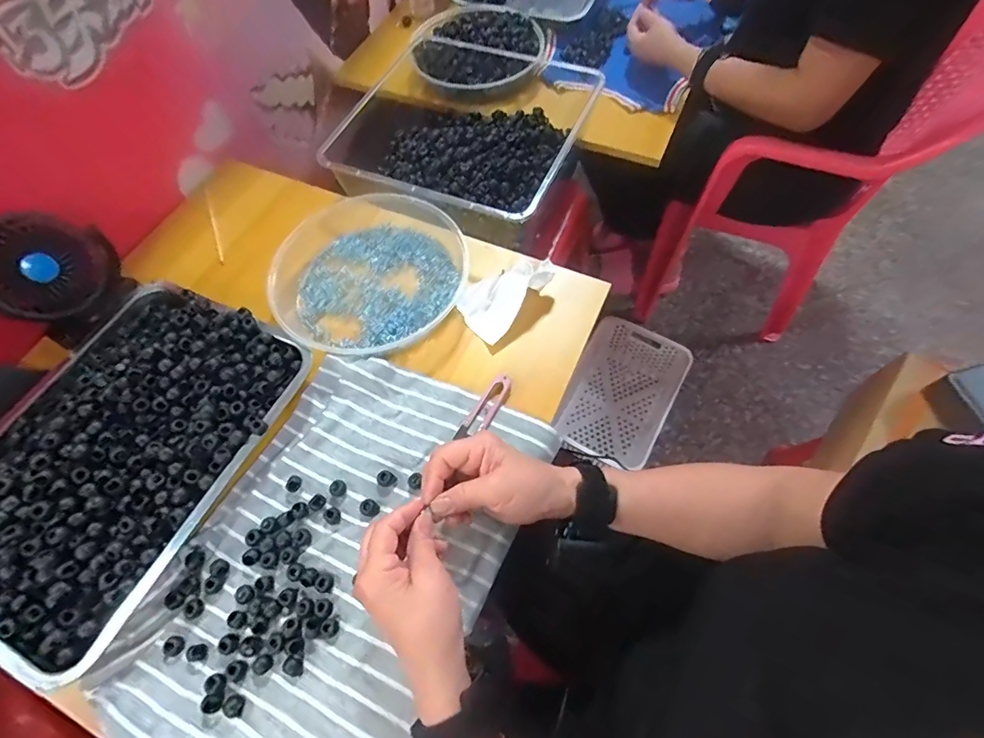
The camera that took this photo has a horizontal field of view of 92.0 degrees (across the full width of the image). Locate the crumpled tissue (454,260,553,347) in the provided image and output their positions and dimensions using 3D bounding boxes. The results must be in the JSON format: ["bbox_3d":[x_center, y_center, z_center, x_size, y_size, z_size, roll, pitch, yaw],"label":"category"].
[{"bbox_3d":[0.012,-0.093,0.548,0.079,0.030,0.116,38,71,19],"label":"crumpled tissue"}]

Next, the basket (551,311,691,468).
[{"bbox_3d":[0.283,0.051,1.042,0.225,0.104,0.276,24,67,14],"label":"basket"}]

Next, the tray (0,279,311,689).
[{"bbox_3d":[-0.375,0.066,0.455,0.265,0.063,0.344,24,67,14],"label":"tray"}]

